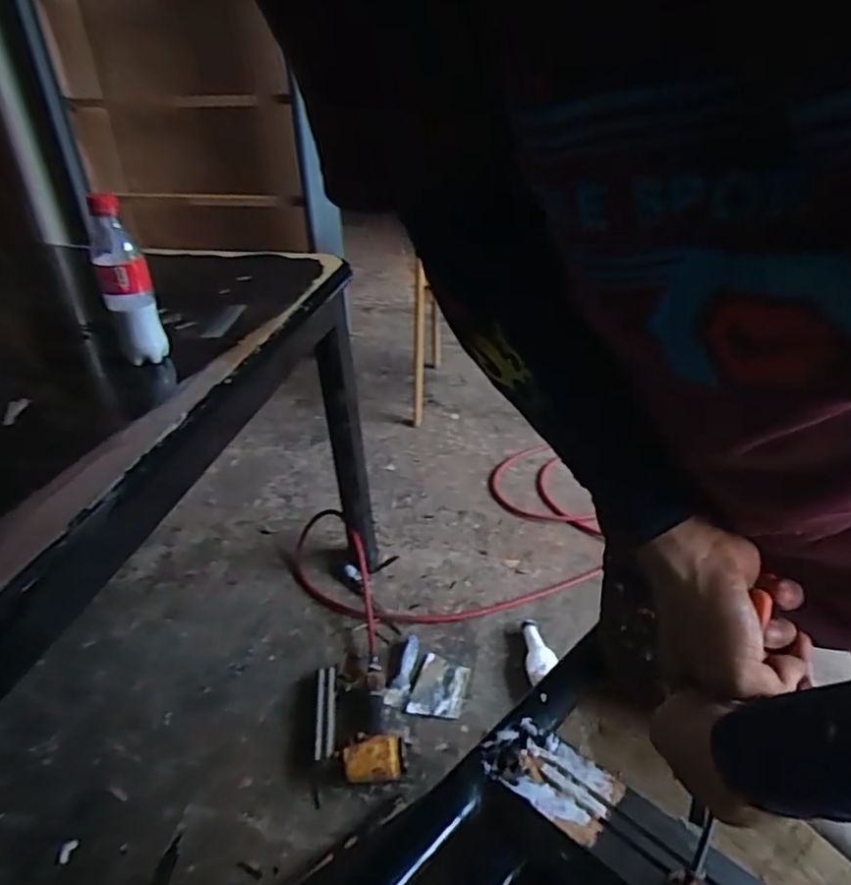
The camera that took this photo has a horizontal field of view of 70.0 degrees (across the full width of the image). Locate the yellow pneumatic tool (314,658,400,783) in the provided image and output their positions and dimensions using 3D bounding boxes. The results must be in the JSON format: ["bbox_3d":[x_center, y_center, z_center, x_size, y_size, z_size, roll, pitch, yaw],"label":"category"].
[{"bbox_3d":[-0.129,0.495,1.107,0.147,0.059,0.237,-7,33,-7],"label":"yellow pneumatic tool"}]

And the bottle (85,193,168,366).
[{"bbox_3d":[-0.352,-0.187,0.717,0.055,0.185,0.055,-16,35,-20],"label":"bottle"}]

